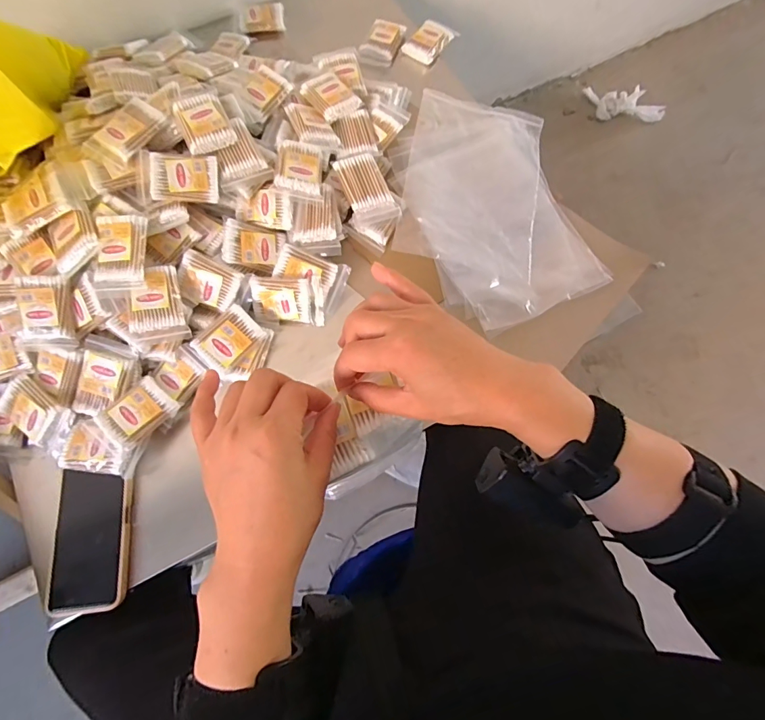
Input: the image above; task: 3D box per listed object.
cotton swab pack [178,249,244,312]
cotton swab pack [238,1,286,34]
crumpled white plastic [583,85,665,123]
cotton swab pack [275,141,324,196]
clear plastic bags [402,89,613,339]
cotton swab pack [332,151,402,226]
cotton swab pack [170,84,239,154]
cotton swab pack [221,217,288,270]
[{"bbox_3d":[-0.211,-0.094,0.508,0.069,0.013,0.056,21,99,-12],"label":"cotton swab pack"},{"bbox_3d":[-0.206,-0.585,0.713,0.075,0.015,0.049,-9,72,-2],"label":"cotton swab pack"},{"bbox_3d":[0.712,-0.753,1.227,0.233,0.065,0.088,22,72,8],"label":"crumpled white plastic"},{"bbox_3d":[-0.106,-0.247,0.534,0.056,0.015,0.075,4,68,-18],"label":"cotton swab pack"},{"bbox_3d":[0.154,-0.220,0.582,0.218,0.030,0.356,-11,71,-4],"label":"clear plastic bags"},{"bbox_3d":[-0.021,-0.229,0.558,0.069,0.024,0.088,-17,89,-15],"label":"cotton swab pack"},{"bbox_3d":[-0.219,-0.295,0.509,0.058,0.016,0.091,-24,74,-7],"label":"cotton swab pack"},{"bbox_3d":[-0.162,-0.143,0.528,0.073,0.013,0.054,6,84,-26],"label":"cotton swab pack"}]

